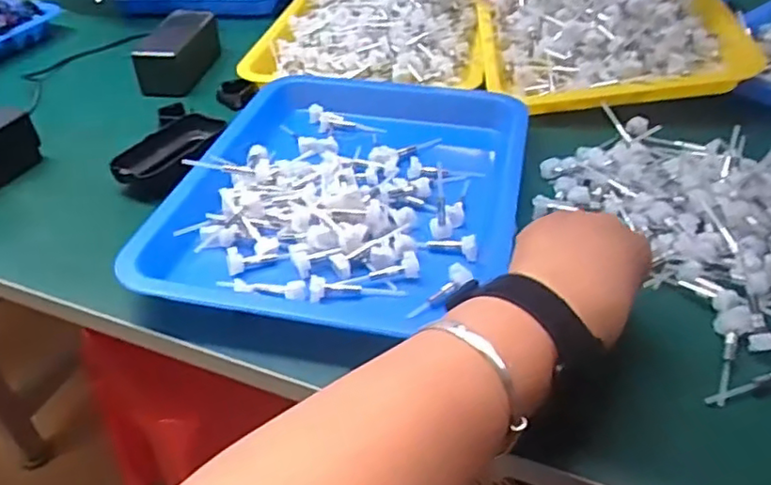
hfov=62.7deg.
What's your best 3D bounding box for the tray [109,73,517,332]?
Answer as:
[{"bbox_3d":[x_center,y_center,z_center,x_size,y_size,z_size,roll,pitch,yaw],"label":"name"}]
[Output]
[{"bbox_3d":[-0.020,-0.055,0.535,0.257,0.041,0.343,8,40,11],"label":"tray"}]

